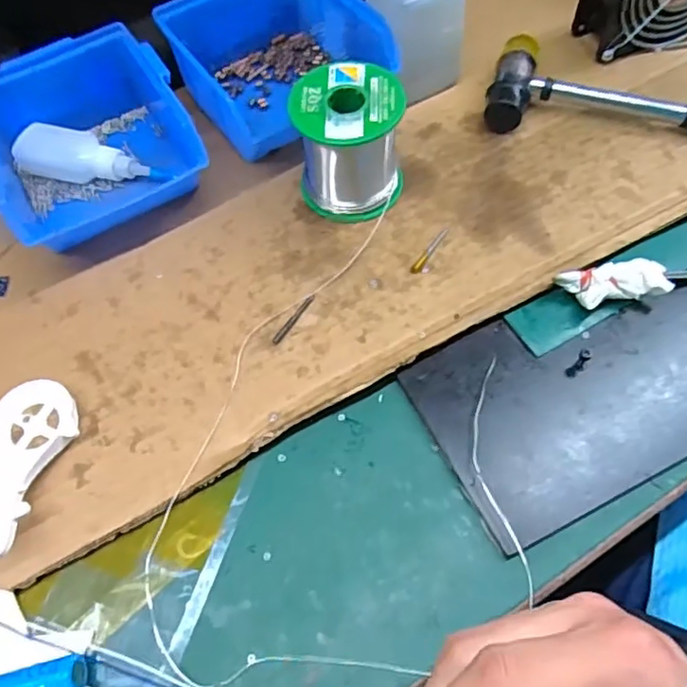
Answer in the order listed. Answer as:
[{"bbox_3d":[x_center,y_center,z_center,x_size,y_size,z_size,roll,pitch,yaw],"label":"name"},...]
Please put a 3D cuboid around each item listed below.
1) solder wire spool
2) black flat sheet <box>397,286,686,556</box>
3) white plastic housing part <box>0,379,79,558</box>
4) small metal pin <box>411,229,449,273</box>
[{"bbox_3d":[0.004,-0.128,0.389,0.065,0.069,0.069,-10,65,-3],"label":"solder wire spool"},{"bbox_3d":[0.141,0.023,0.342,0.187,0.010,0.112,-24,64,-10],"label":"black flat sheet"},{"bbox_3d":[-0.167,0.062,0.319,0.043,0.016,0.094,-5,51,-1],"label":"white plastic housing part"},{"bbox_3d":[0.055,-0.059,0.383,0.006,0.004,0.040,34,70,16],"label":"small metal pin"}]

